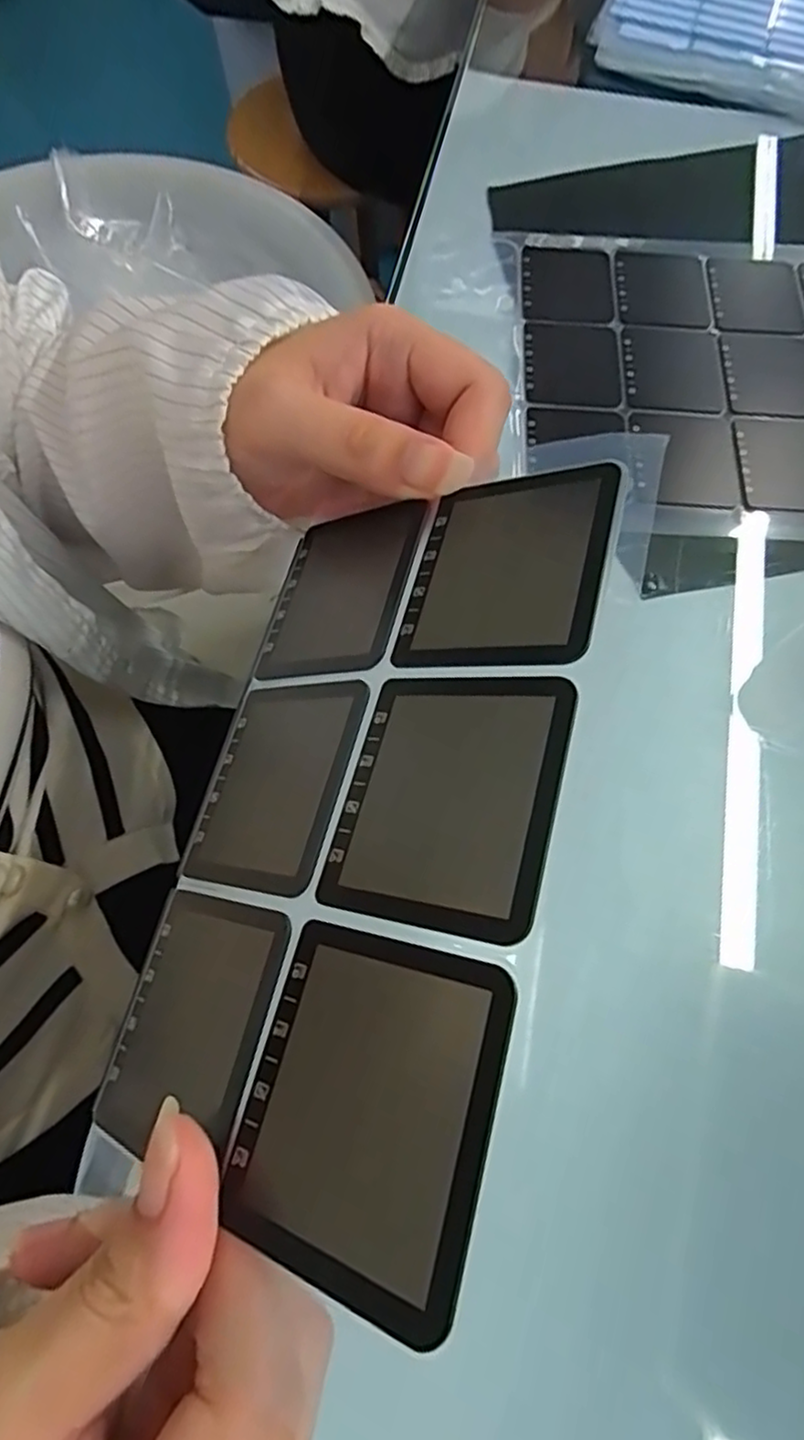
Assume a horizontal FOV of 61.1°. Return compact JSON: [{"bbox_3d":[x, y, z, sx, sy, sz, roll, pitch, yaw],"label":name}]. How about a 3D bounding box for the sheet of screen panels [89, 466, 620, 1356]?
[{"bbox_3d":[-0.012,0.017,0.160,0.100,0.006,0.167,0,64,37],"label":"sheet of screen panels"}]

